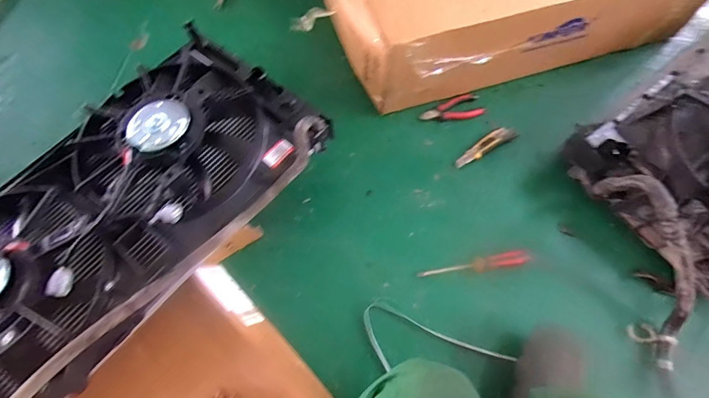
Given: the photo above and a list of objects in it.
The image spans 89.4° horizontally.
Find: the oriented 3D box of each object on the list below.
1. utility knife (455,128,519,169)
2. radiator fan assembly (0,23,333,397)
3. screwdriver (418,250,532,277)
[{"bbox_3d":[0.301,-0.122,0.834,0.164,0.017,0.037,-29,70,-10],"label":"utility knife"},{"bbox_3d":[-0.425,0.019,0.591,0.447,0.122,0.777,32,71,11],"label":"radiator fan assembly"},{"bbox_3d":[0.244,0.133,0.725,0.227,0.025,0.027,-8,68,-2],"label":"screwdriver"}]

